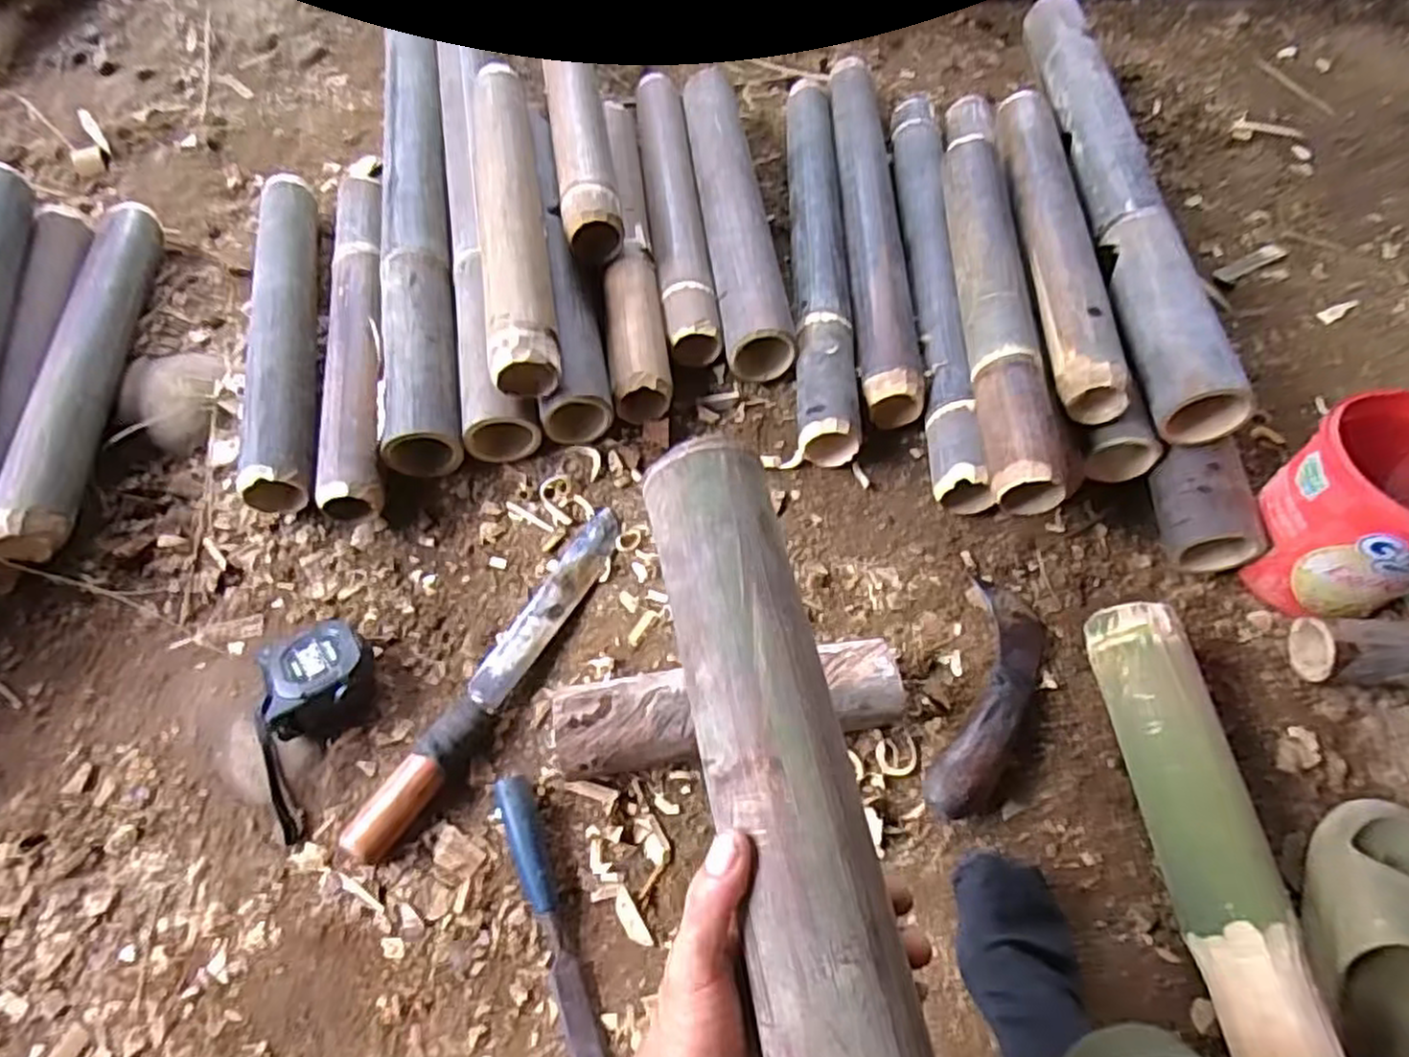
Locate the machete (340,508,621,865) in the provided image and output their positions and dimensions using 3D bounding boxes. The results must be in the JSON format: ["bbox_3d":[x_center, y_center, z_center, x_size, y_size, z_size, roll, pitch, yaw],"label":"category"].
[{"bbox_3d":[-0.174,0.116,0.639,0.039,0.033,0.343,27,65,14],"label":"machete"}]

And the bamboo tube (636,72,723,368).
[{"bbox_3d":[-0.037,-0.391,0.901,0.062,0.053,0.491,-6,61,-4],"label":"bamboo tube"}]

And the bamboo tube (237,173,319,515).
[{"bbox_3d":[-0.450,-0.225,0.810,0.063,0.064,0.466,-12,63,-6],"label":"bamboo tube"}]

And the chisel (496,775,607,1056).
[{"bbox_3d":[-0.111,0.294,0.548,0.024,0.026,0.226,-20,64,-10],"label":"chisel"}]

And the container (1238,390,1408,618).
[{"bbox_3d":[0.557,-0.016,0.641,0.145,0.156,0.140,-29,65,-15],"label":"container"}]

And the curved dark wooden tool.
[{"bbox_3d":[0.241,0.139,0.626,0.065,0.039,0.218,22,64,11],"label":"curved dark wooden tool"}]

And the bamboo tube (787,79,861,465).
[{"bbox_3d":[0.129,-0.337,0.869,0.065,0.062,0.601,1,61,0],"label":"bamboo tube"}]

